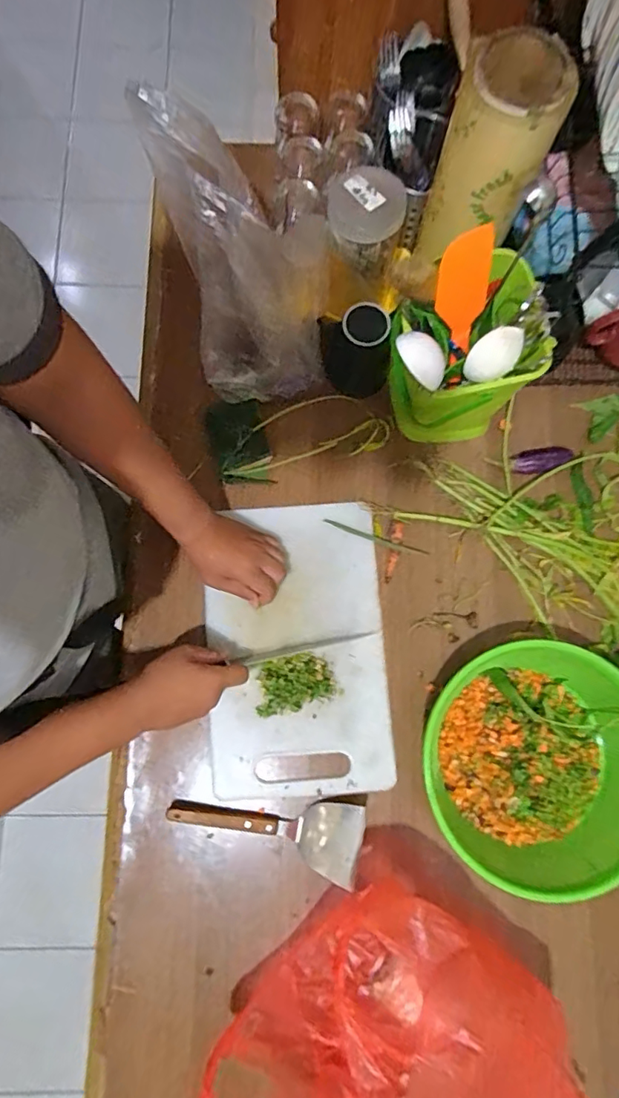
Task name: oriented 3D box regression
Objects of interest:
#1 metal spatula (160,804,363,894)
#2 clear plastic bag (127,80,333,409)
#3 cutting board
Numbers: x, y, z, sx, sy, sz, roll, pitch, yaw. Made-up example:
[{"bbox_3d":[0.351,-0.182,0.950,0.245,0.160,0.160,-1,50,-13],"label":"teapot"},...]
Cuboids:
[{"bbox_3d":[-0.052,0.329,0.624,0.223,0.026,0.083,11,80,3],"label":"metal spatula"},{"bbox_3d":[-0.071,-0.338,0.639,0.176,0.261,0.228,-13,80,-4],"label":"clear plastic bag"},{"bbox_3d":[-0.018,0.124,0.677,0.223,0.017,0.364,-5,80,0],"label":"cutting board"}]

